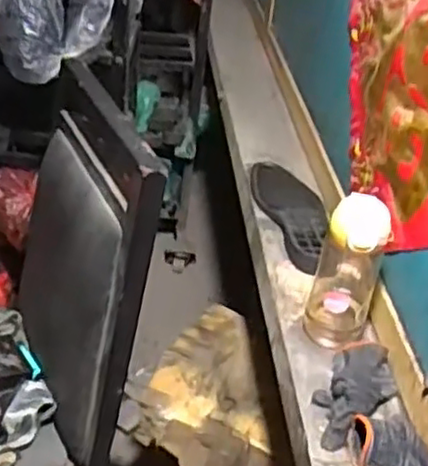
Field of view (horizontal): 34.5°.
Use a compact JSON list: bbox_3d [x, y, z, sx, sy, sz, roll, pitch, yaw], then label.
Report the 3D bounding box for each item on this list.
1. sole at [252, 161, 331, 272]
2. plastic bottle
[{"bbox_3d":[0.122,-0.029,1.058,0.093,0.038,0.265,1,36,-9],"label":"sole"},{"bbox_3d":[0.158,0.051,0.807,0.073,0.193,0.073,15,37,10],"label":"plastic bottle"}]

